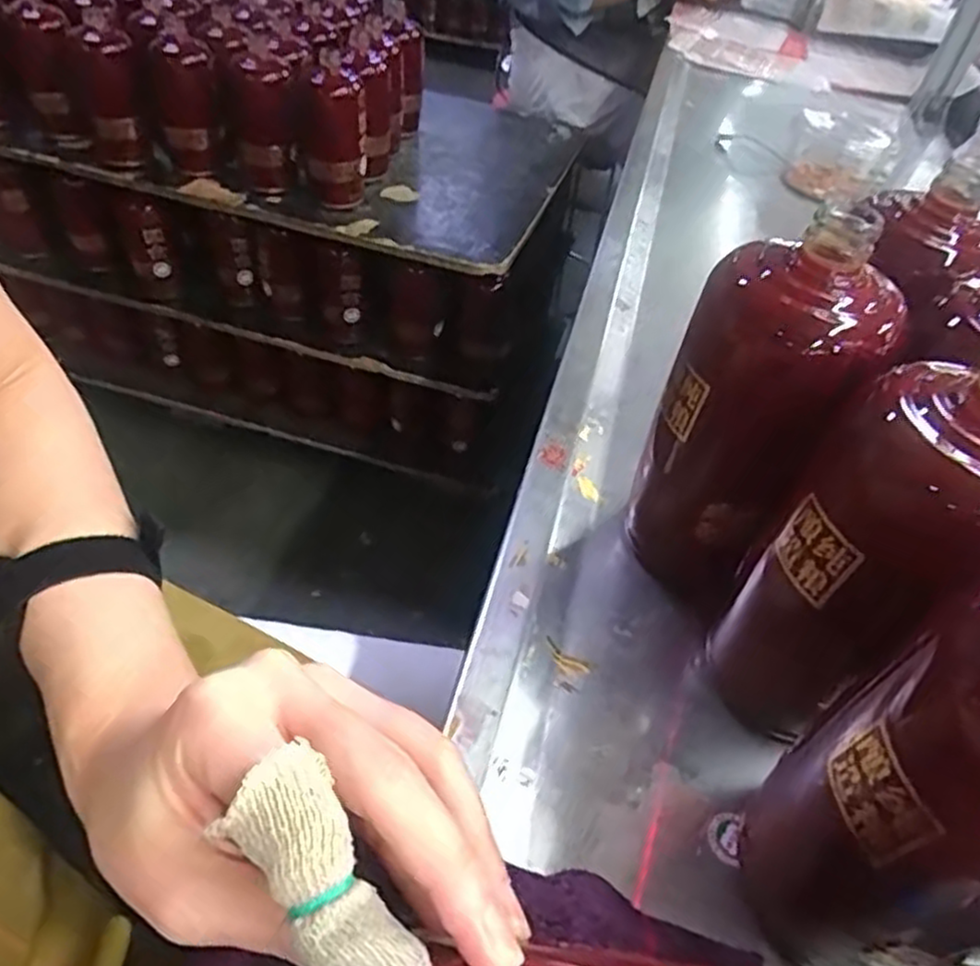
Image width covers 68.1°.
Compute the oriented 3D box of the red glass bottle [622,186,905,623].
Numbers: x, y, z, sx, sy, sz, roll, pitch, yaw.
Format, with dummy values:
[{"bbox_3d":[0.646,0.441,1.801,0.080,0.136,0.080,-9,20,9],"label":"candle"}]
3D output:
[{"bbox_3d":[0.121,-0.032,0.343,0.079,0.184,0.092,22,47,14],"label":"red glass bottle"}]

